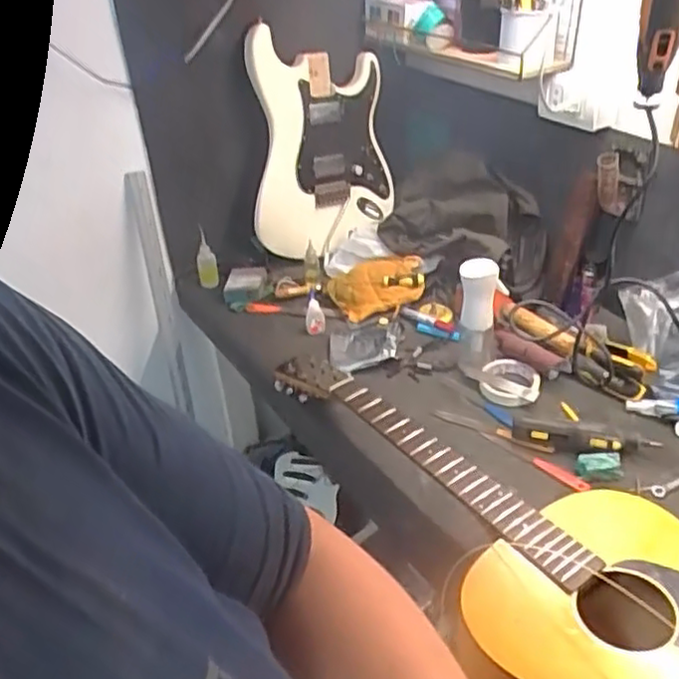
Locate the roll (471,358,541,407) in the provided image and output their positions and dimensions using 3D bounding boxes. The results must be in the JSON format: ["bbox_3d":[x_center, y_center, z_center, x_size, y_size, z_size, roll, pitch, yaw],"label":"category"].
[{"bbox_3d":[0.272,0.067,1.128,0.097,0.016,0.097,-4,35,2],"label":"roll"}]

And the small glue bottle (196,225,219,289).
[{"bbox_3d":[-0.268,-0.160,1.405,0.040,0.121,0.034,-11,35,-8],"label":"small glue bottle"}]

